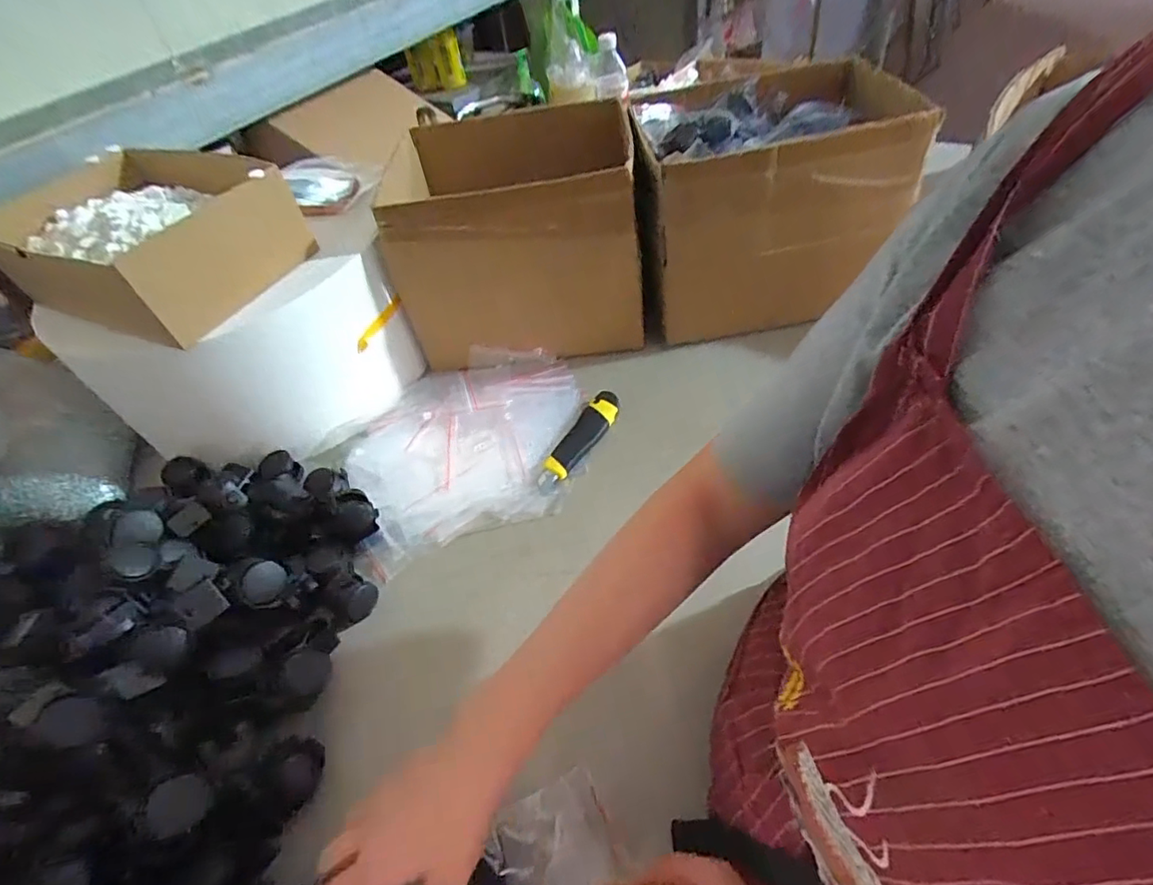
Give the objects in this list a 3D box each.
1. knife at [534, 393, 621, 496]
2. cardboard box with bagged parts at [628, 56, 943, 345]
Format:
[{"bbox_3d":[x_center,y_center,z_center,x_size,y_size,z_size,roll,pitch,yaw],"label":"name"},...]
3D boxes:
[{"bbox_3d":[0.002,-0.005,0.677,0.039,0.021,0.156,26,58,28],"label":"knife"},{"bbox_3d":[0.245,-0.333,0.761,0.321,0.227,0.278,-9,50,1],"label":"cardboard box with bagged parts"}]

